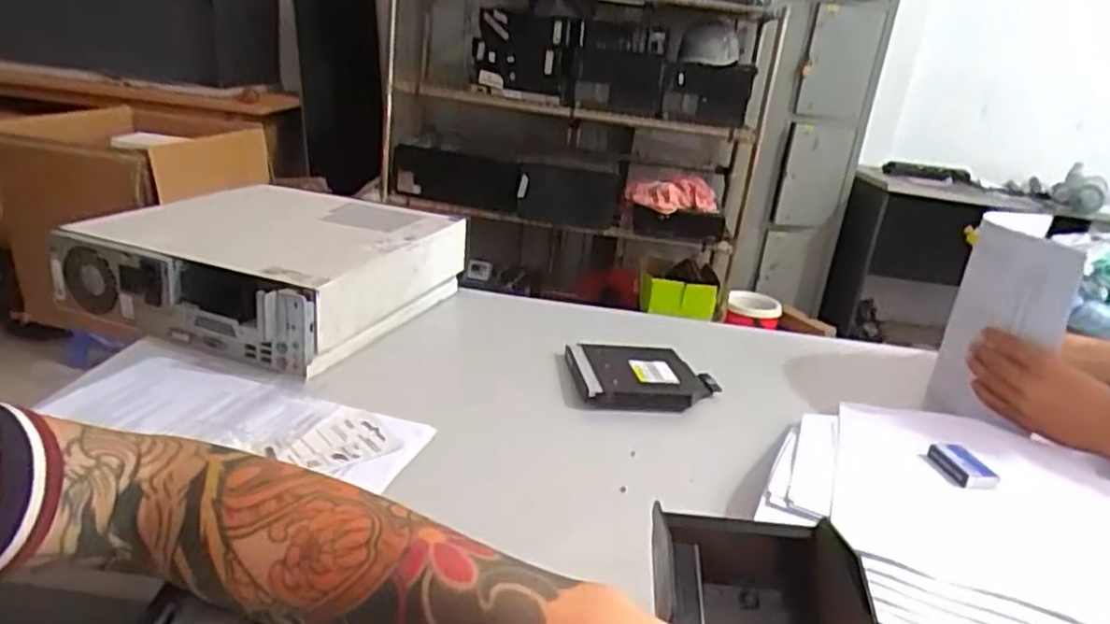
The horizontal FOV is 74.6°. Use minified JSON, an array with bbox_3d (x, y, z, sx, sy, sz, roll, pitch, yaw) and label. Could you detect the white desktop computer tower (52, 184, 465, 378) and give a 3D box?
[{"bbox_3d":[-0.333,-0.063,0.909,0.355,0.105,0.348,16,22,21],"label":"white desktop computer tower"}]

